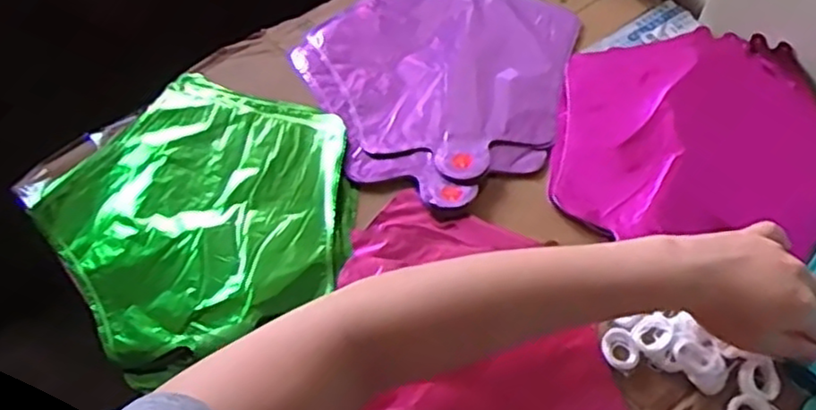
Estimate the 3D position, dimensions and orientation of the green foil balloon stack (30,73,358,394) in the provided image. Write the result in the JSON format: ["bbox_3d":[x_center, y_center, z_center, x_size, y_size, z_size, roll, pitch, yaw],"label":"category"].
[{"bbox_3d":[-0.157,-0.002,0.553,0.223,0.024,0.230,-30,60,-17],"label":"green foil balloon stack"}]

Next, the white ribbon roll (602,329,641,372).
[{"bbox_3d":[0.146,0.099,0.477,0.024,0.005,0.027,-39,63,-22],"label":"white ribbon roll"}]

